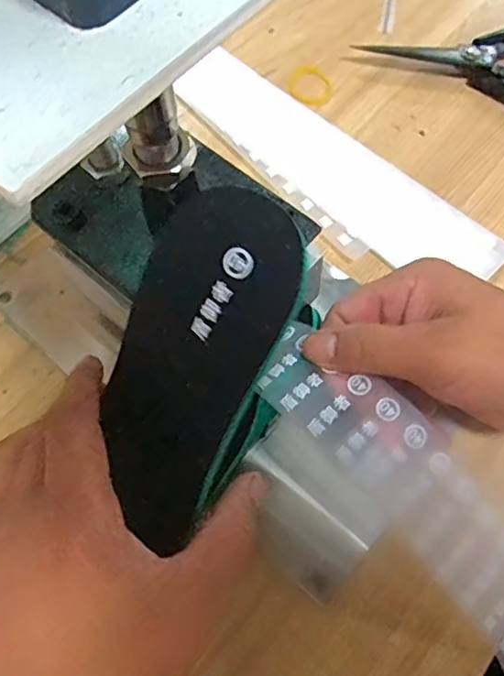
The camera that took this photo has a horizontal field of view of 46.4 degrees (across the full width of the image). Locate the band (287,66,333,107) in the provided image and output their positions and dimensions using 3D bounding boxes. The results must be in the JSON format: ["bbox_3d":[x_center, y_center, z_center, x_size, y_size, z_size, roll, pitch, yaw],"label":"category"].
[{"bbox_3d":[0.039,-0.167,0.387,0.028,0.004,0.037,-29,69,-11],"label":"band"}]

